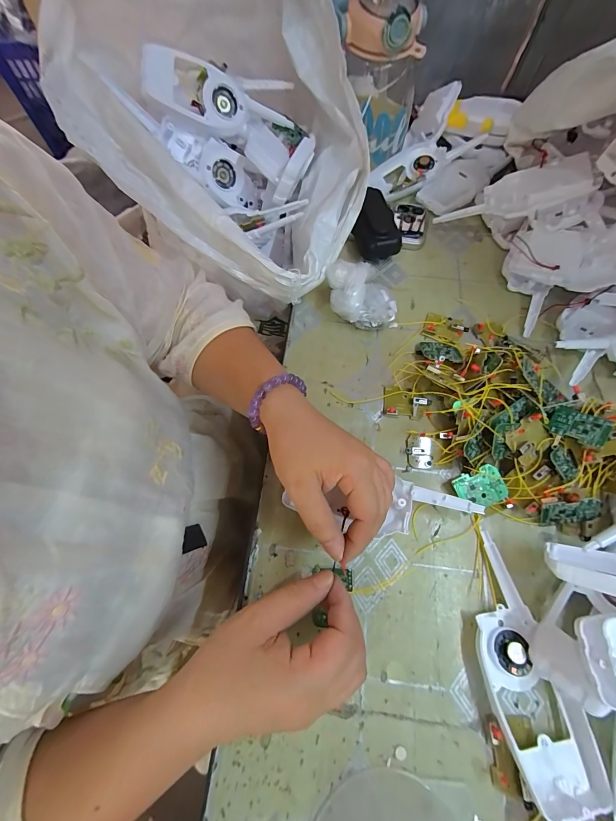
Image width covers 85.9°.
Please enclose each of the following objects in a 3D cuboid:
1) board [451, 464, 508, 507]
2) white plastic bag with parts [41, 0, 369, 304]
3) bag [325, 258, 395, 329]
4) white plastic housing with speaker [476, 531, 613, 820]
[{"bbox_3d":[0.156,0.071,0.300,0.042,0.004,0.034,-23,86,2],"label":"board"},{"bbox_3d":[-0.087,-0.306,0.362,0.311,0.202,0.274,23,68,9],"label":"white plastic bag with parts"},{"bbox_3d":[0.059,-0.125,0.369,0.077,0.052,0.050,7,66,3],"label":"bag"},{"bbox_3d":[0.154,0.185,0.247,0.056,0.026,0.159,-14,67,-6],"label":"white plastic housing with speaker"}]

